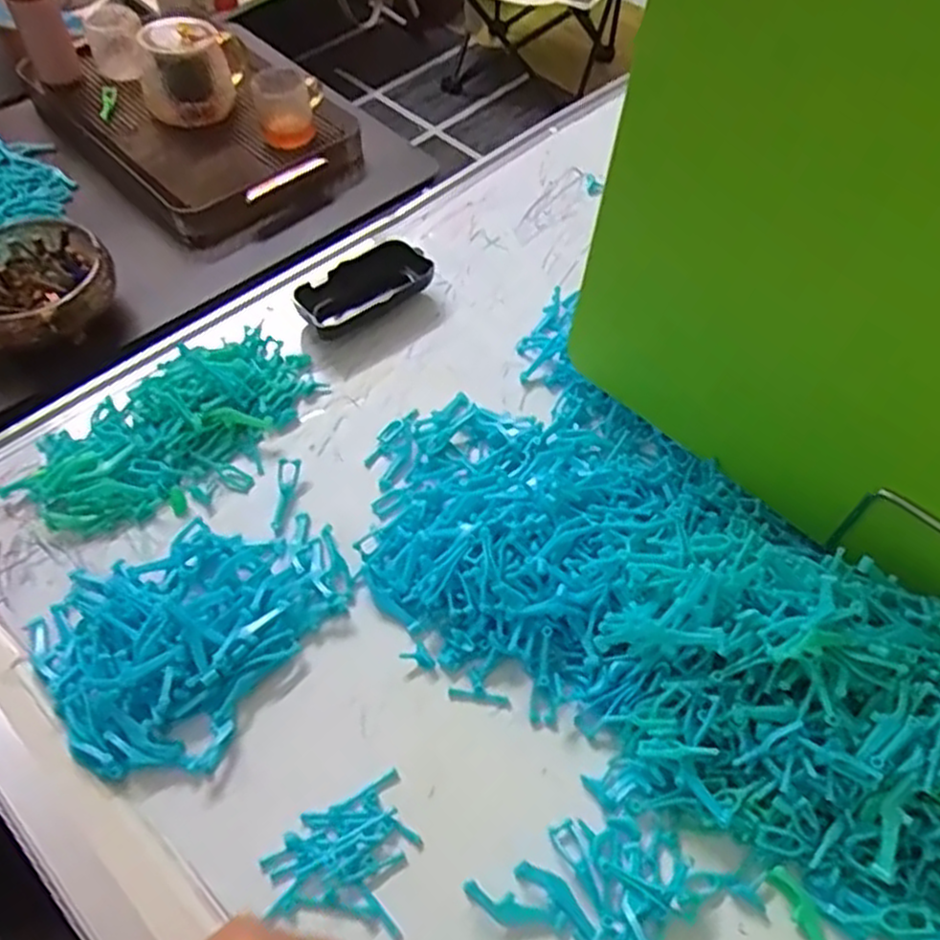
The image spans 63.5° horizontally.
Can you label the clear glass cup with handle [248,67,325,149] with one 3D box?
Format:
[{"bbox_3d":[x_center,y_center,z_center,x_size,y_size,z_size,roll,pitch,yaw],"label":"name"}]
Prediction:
[{"bbox_3d":[-0.200,-0.403,0.848,0.076,0.065,0.056,-18,58,-13],"label":"clear glass cup with handle"}]

